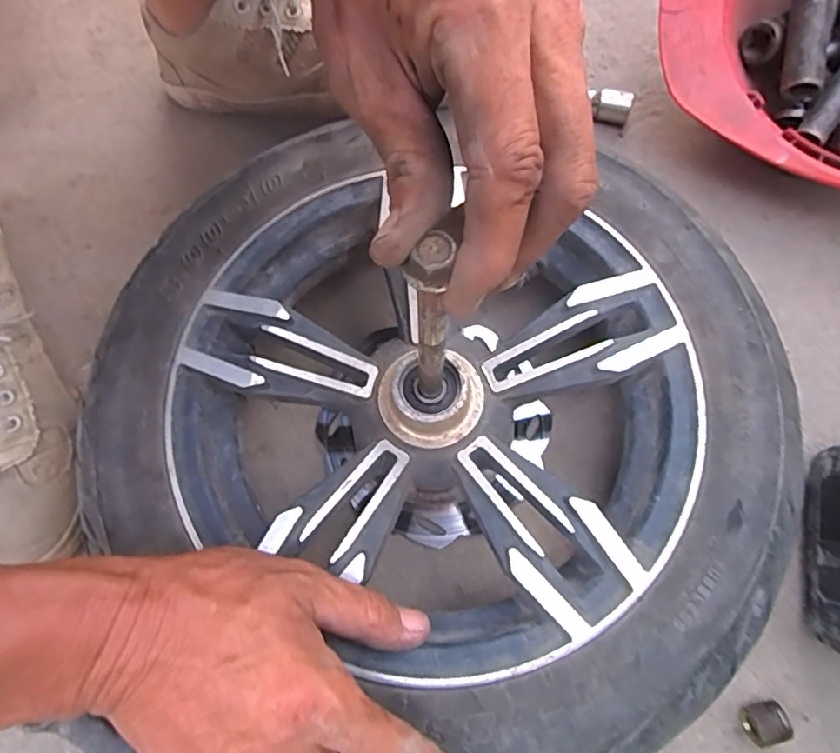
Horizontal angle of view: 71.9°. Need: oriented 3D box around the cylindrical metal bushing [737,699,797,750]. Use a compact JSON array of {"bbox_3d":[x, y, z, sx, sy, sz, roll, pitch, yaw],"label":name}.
[{"bbox_3d":[0.189,0.189,0.318,0.019,0.021,0.022,-25,74,-6],"label":"cylindrical metal bushing"}]

